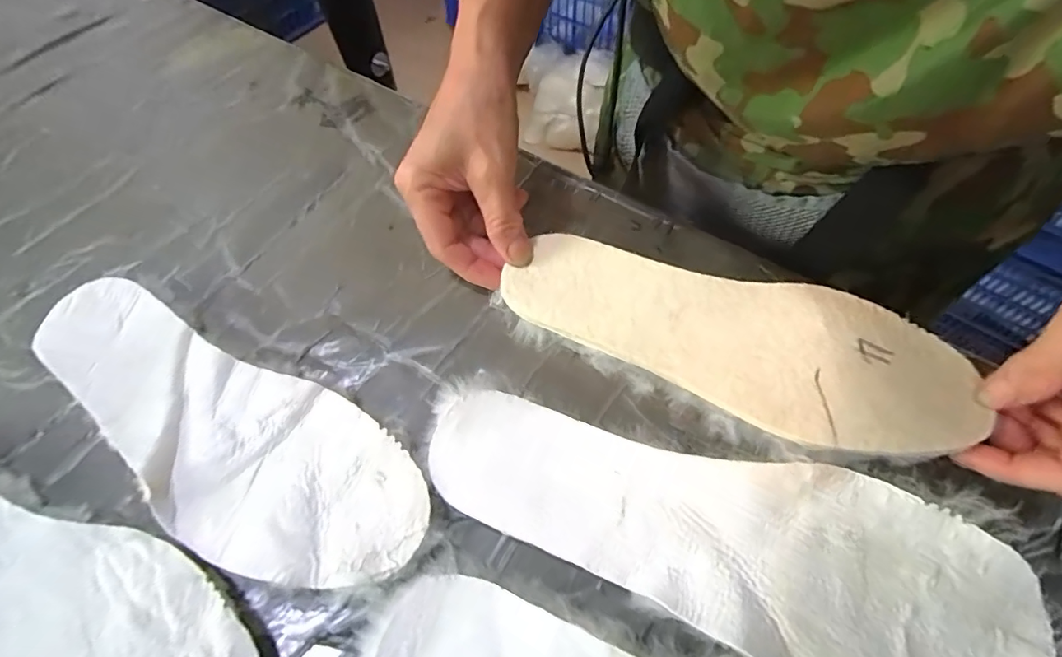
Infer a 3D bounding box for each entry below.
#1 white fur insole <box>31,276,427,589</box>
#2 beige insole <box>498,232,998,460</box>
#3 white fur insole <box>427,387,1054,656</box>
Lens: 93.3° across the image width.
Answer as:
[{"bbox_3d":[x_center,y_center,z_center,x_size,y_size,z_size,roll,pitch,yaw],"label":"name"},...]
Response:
[{"bbox_3d":[-0.165,0.049,0.254,0.245,0.006,0.084,23,61,15],"label":"white fur insole"},{"bbox_3d":[0.104,0.003,0.269,0.238,0.012,0.088,18,59,13],"label":"beige insole"},{"bbox_3d":[0.076,0.089,0.222,0.257,0.015,0.080,16,58,9],"label":"white fur insole"}]

